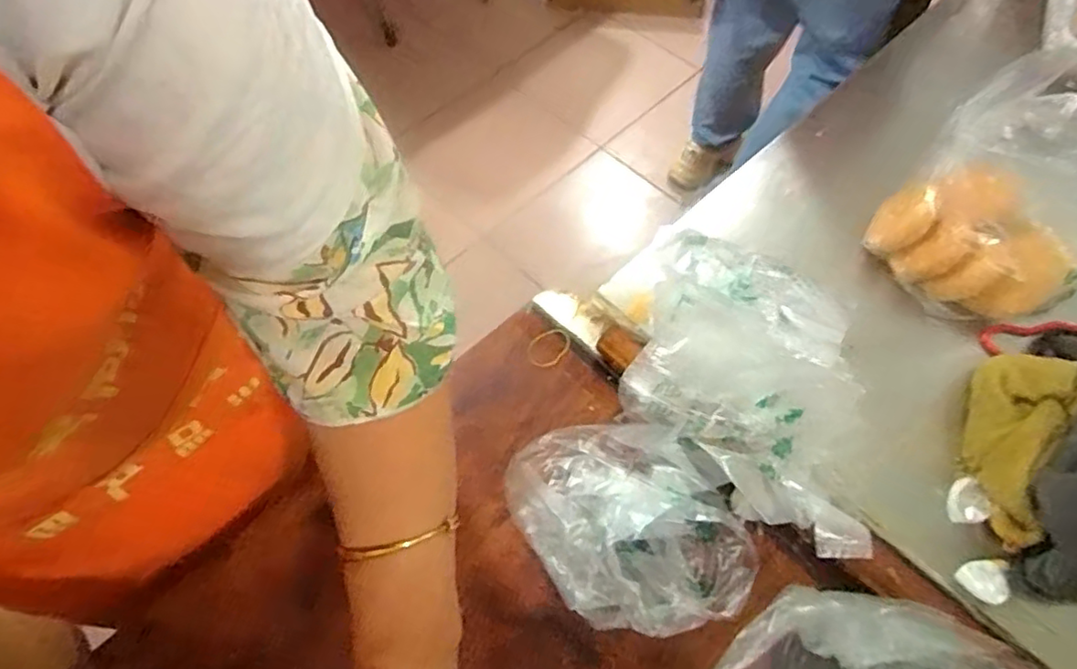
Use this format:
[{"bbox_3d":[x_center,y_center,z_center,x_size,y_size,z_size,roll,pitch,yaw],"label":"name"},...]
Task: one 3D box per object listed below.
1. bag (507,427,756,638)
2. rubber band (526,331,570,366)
[{"bbox_3d":[0.075,0.145,0.496,0.152,0.064,0.174,-31,65,-14],"label":"bag"},{"bbox_3d":[0.009,0.012,0.602,0.033,0.004,0.044,35,68,19],"label":"rubber band"}]

